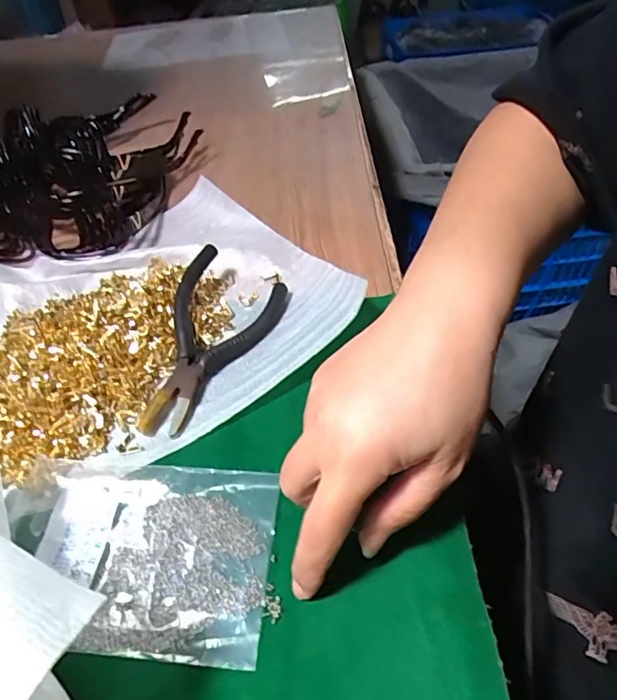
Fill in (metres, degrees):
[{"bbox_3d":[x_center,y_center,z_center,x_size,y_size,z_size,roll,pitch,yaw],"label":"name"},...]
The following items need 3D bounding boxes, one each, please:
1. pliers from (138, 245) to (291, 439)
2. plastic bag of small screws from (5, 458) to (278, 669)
[{"bbox_3d":[-0.068,-0.006,0.351,0.073,0.010,0.146,21,55,1],"label":"pliers"},{"bbox_3d":[-0.090,0.096,0.259,0.138,0.015,0.094,3,46,4],"label":"plastic bag of small screws"}]

